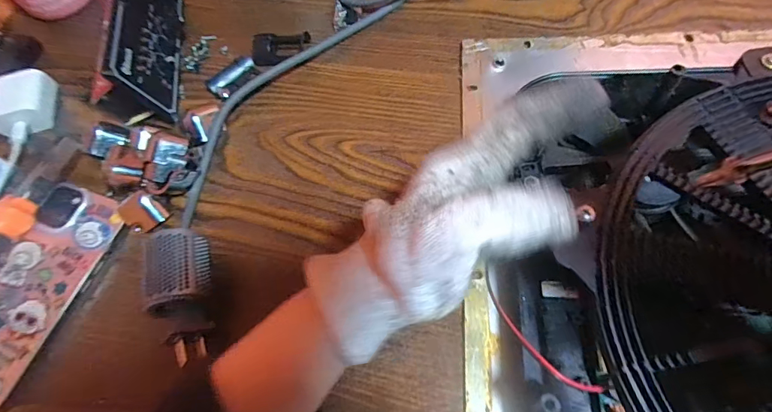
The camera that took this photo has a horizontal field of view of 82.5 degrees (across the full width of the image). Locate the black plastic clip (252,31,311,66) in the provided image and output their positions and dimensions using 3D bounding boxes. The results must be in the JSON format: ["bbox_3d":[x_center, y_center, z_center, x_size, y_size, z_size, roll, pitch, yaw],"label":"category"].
[{"bbox_3d":[-0.086,-0.130,0.362,0.046,0.015,0.024,-9,63,2],"label":"black plastic clip"}]

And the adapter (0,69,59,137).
[{"bbox_3d":[-0.298,-0.087,0.358,0.039,0.021,0.052,-14,63,-1],"label":"adapter"}]

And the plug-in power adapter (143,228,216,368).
[{"bbox_3d":[-0.121,0.050,0.259,0.028,0.034,0.074,-11,64,-5],"label":"plug-in power adapter"}]

